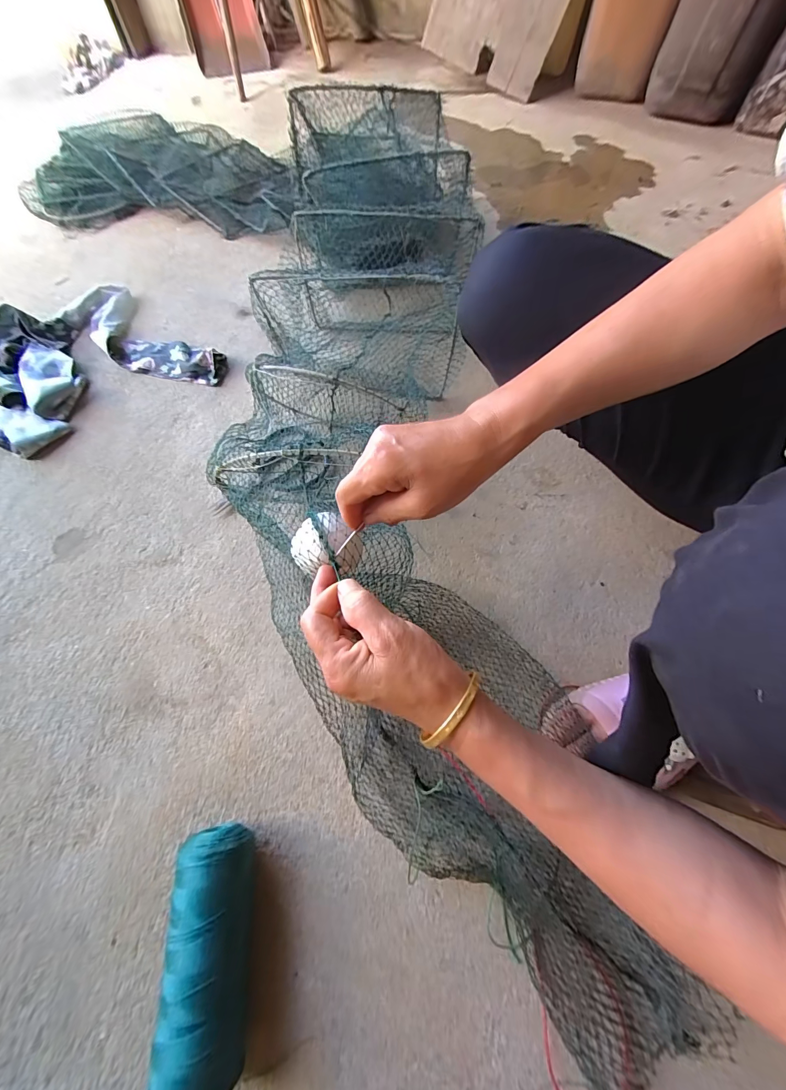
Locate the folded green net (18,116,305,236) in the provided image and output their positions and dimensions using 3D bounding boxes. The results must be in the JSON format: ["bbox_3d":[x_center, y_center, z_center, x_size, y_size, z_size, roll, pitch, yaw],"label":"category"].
[{"bbox_3d":[-0.499,-0.839,0.829,0.596,0.101,0.294,5,66,4],"label":"folded green net"}]

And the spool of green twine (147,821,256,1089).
[{"bbox_3d":[-0.156,0.346,0.318,0.062,0.067,0.164,-5,66,-1],"label":"spool of green twine"}]

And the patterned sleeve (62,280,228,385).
[{"bbox_3d":[-0.444,-0.369,0.658,0.340,0.034,0.128,34,71,15],"label":"patterned sleeve"}]

